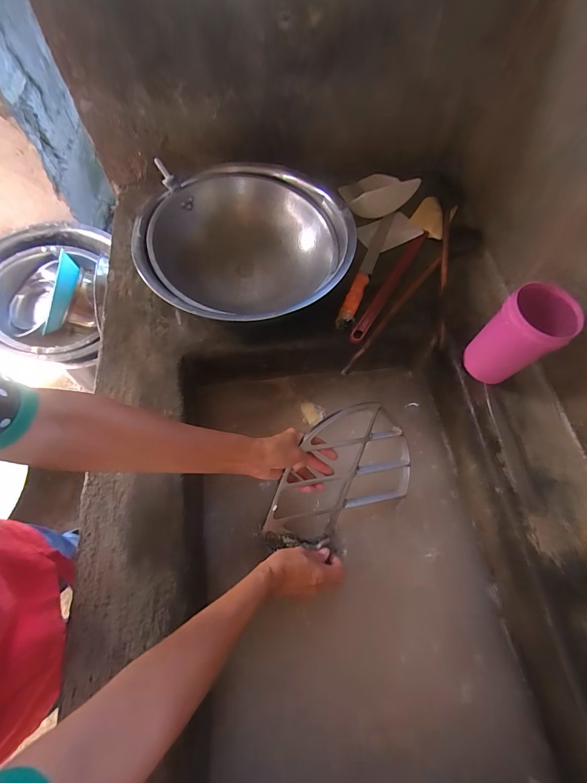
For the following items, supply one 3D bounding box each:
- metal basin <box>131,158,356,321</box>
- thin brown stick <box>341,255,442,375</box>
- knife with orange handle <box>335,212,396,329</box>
[{"bbox_3d":[-0.073,-0.227,0.578,0.313,0.101,0.329,1,66,-2],"label":"metal basin"},{"bbox_3d":[0.165,-0.135,0.580,0.015,0.018,0.289,37,69,13],"label":"thin brown stick"},{"bbox_3d":[0.131,-0.224,0.625,0.027,0.014,0.286,20,66,6],"label":"knife with orange handle"}]

